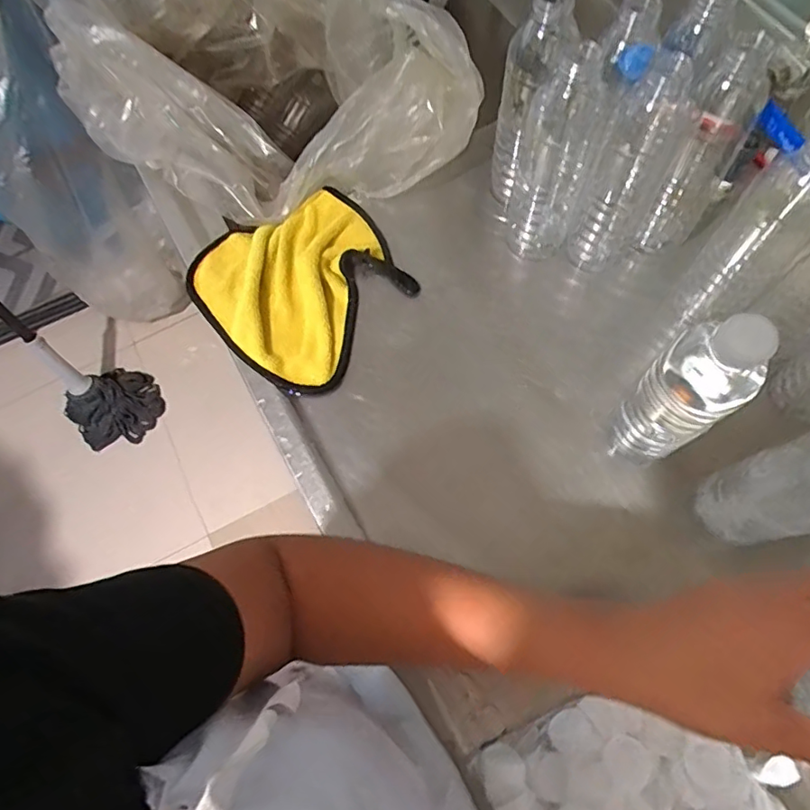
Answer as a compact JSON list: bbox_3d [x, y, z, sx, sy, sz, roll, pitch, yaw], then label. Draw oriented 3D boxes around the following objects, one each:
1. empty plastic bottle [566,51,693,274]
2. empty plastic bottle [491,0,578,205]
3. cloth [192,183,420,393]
[{"bbox_3d":[0.196,-0.201,0.483,0.062,0.208,0.061,26,74,11],"label":"empty plastic bottle"},{"bbox_3d":[0.106,-0.259,0.511,0.047,0.213,0.053,36,75,13],"label":"empty plastic bottle"},{"bbox_3d":[-0.108,-0.134,0.580,0.199,0.015,0.212,-41,74,-12],"label":"cloth"}]

